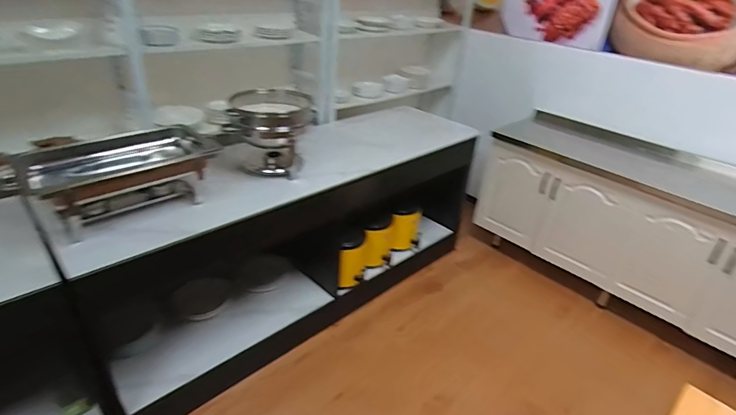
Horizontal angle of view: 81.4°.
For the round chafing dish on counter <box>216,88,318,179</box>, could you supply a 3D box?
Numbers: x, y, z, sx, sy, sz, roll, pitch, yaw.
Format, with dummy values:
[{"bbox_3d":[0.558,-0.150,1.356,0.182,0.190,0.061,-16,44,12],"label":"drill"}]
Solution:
[{"bbox_3d":[-0.400,-0.292,1.706,0.371,0.291,0.268,-3,31,-13],"label":"round chafing dish on counter"}]

